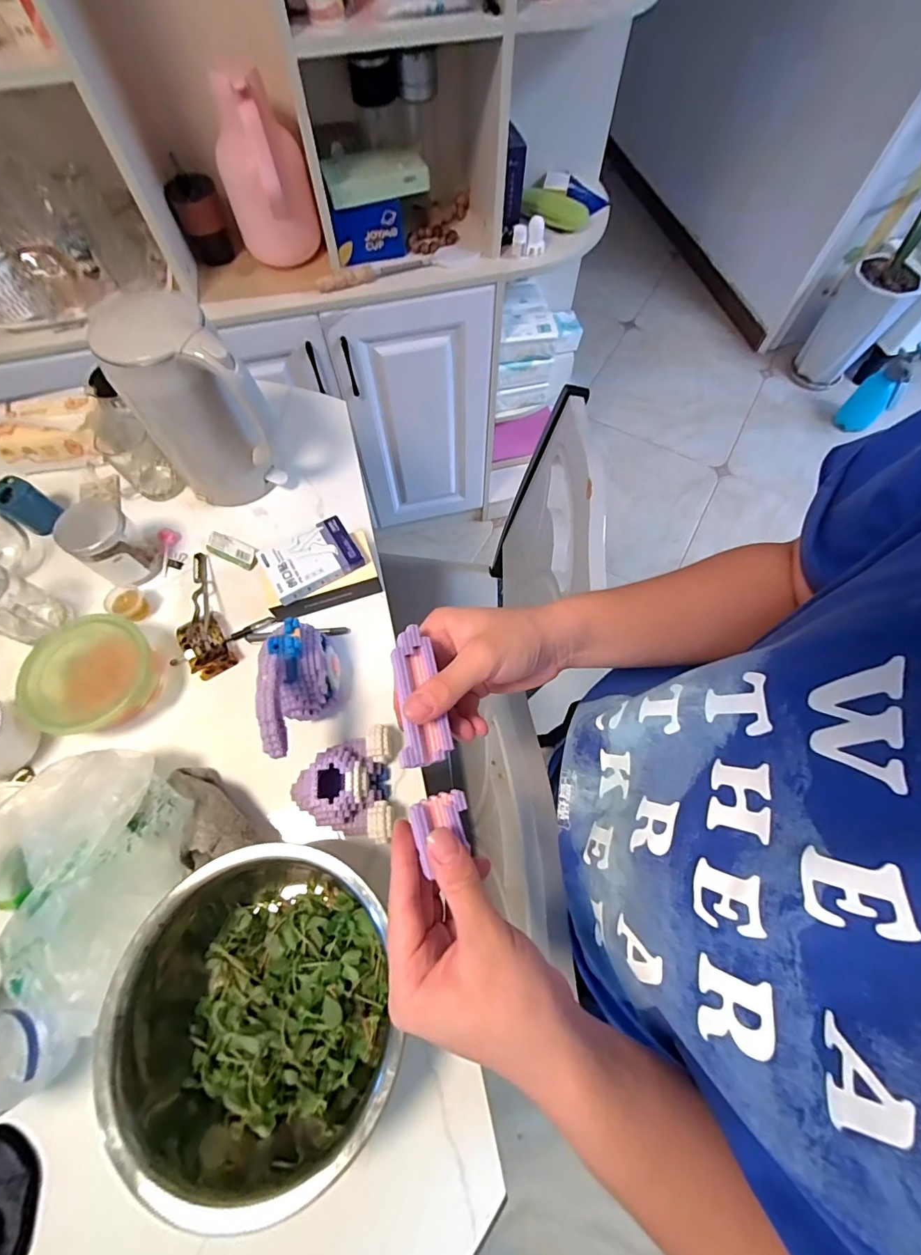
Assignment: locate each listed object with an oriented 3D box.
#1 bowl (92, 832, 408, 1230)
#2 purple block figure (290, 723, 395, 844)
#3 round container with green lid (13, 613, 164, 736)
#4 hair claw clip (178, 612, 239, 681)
[{"bbox_3d":[-0.191,0.354,0.429,0.244,0.116,0.250,0,66,1],"label":"bowl"},{"bbox_3d":[-0.137,0.182,0.527,0.115,0.052,0.119,-5,66,-2],"label":"purple block figure"},{"bbox_3d":[-0.464,0.063,0.579,0.138,0.064,0.146,0,66,1],"label":"round container with green lid"},{"bbox_3d":[-0.343,0.021,0.614,0.048,0.030,0.084,-30,69,-12],"label":"hair claw clip"}]

